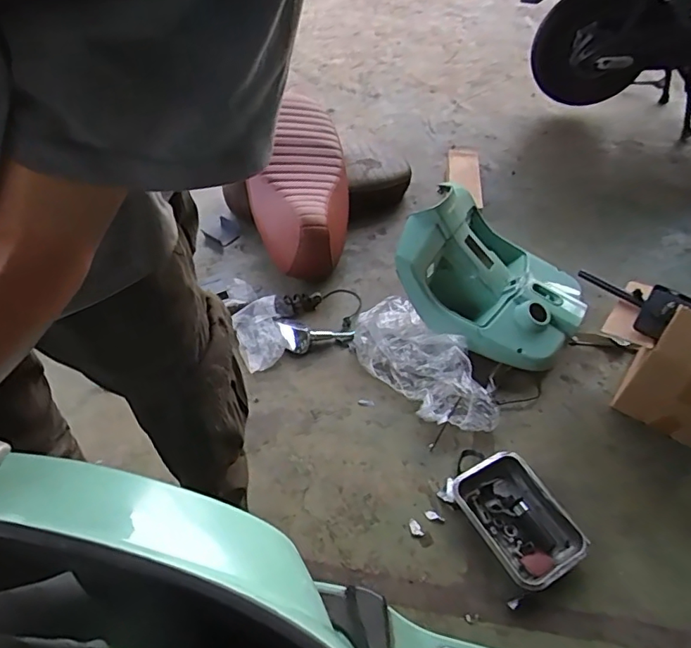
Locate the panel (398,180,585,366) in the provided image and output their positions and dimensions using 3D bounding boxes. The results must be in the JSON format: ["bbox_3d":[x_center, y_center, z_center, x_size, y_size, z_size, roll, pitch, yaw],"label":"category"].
[{"bbox_3d":[0.402,-0.141,1.398,0.470,0.231,0.406,26,53,20],"label":"panel"}]

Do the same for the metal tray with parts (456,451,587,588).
[{"bbox_3d":[0.356,0.409,1.114,0.180,0.062,0.263,-23,55,-19],"label":"metal tray with parts"}]

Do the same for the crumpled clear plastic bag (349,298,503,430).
[{"bbox_3d":[0.196,0.101,1.345,0.205,0.093,0.447,-29,57,-23],"label":"crumpled clear plastic bag"}]

